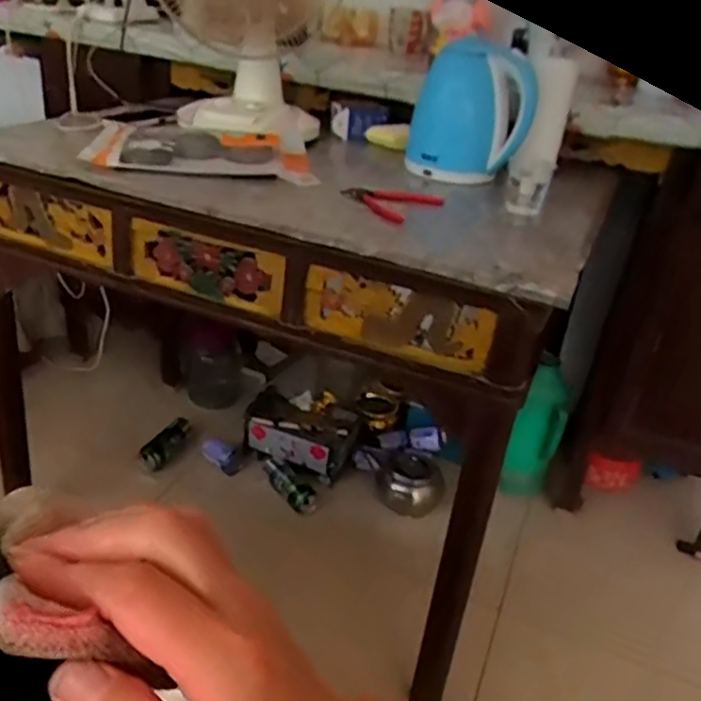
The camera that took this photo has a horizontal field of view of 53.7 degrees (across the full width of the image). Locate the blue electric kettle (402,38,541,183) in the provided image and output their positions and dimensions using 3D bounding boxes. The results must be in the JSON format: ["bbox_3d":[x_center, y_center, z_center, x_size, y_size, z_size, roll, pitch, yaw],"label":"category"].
[{"bbox_3d":[0.205,-0.404,1.170,0.197,0.210,0.197,9,29,4],"label":"blue electric kettle"}]

